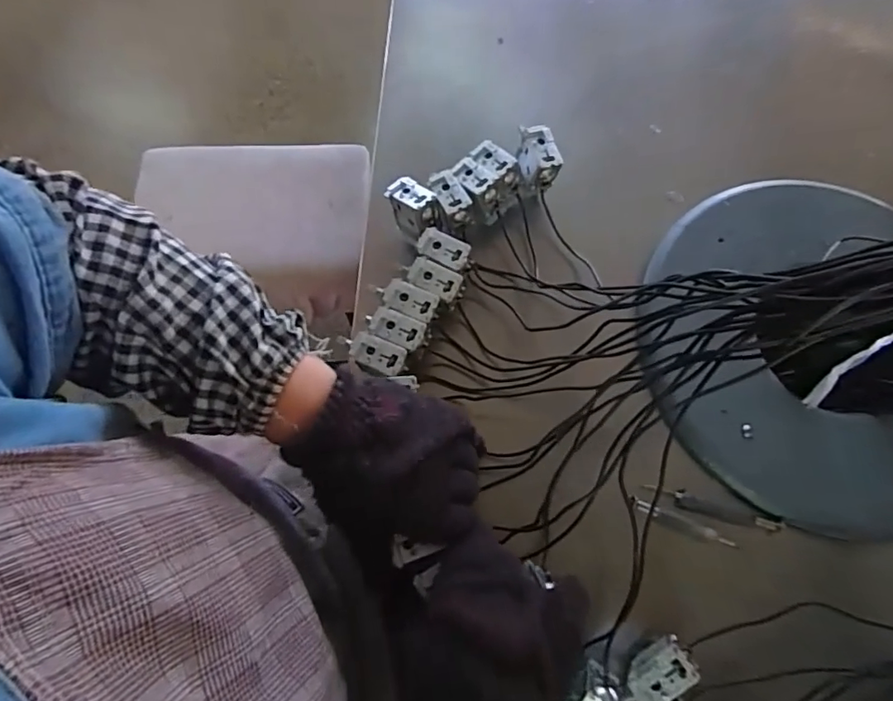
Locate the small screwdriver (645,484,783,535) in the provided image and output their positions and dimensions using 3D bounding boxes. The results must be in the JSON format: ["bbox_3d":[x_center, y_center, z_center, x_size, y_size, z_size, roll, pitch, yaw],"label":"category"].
[{"bbox_3d":[0.198,0.117,0.401,0.102,0.008,0.012,15,71,3],"label":"small screwdriver"}]

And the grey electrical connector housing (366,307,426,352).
[{"bbox_3d":[-0.039,-0.015,0.394,0.046,0.016,0.024,22,71,5],"label":"grey electrical connector housing"}]

